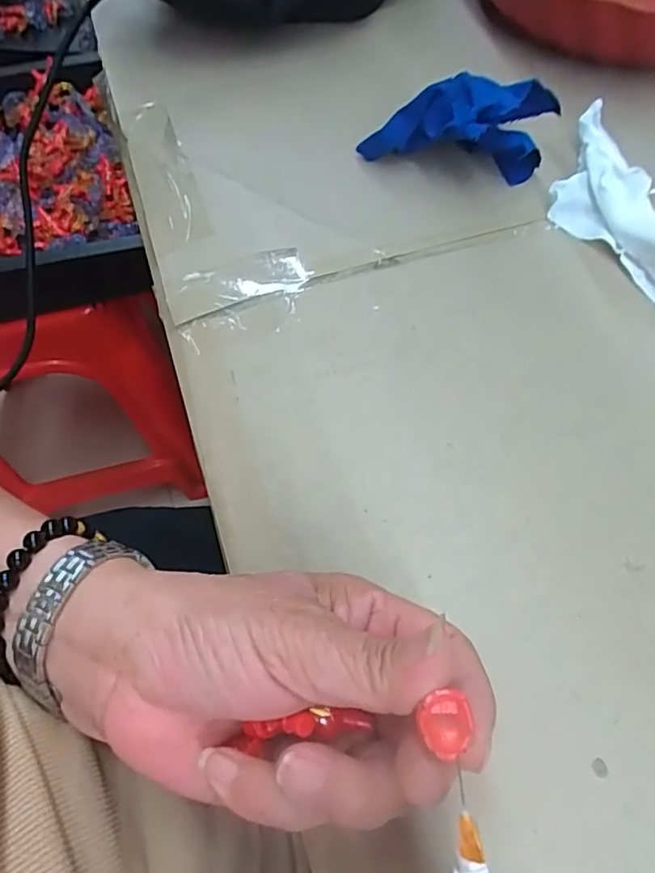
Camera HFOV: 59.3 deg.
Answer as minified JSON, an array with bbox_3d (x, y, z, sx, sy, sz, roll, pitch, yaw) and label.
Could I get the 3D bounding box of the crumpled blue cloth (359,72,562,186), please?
[{"bbox_3d":[0.081,-0.194,0.343,0.100,0.048,0.065,20,66,10],"label":"crumpled blue cloth"}]

